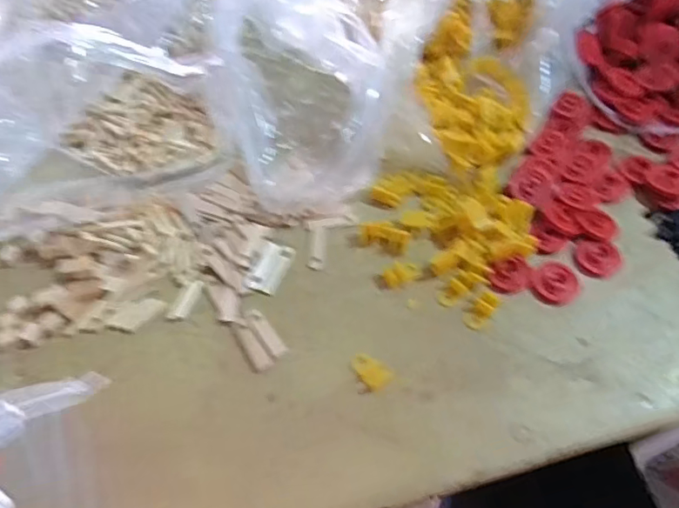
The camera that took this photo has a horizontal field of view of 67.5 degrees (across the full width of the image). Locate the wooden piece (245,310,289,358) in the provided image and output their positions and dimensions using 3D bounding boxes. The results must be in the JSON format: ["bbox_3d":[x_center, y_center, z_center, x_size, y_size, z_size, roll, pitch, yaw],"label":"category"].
[{"bbox_3d":[-0.049,0.052,0.338,0.011,0.004,0.039,-33,63,-20],"label":"wooden piece"}]

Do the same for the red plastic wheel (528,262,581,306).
[{"bbox_3d":[0.154,0.020,0.359,0.034,0.005,0.030,-38,65,-23],"label":"red plastic wheel"}]

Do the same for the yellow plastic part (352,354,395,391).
[{"bbox_3d":[0.020,0.074,0.324,0.019,0.004,0.027,-37,65,-22],"label":"yellow plastic part"}]

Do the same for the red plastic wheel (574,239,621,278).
[{"bbox_3d":[0.189,0.002,0.371,0.031,0.004,0.031,0,57,0],"label":"red plastic wheel"}]

